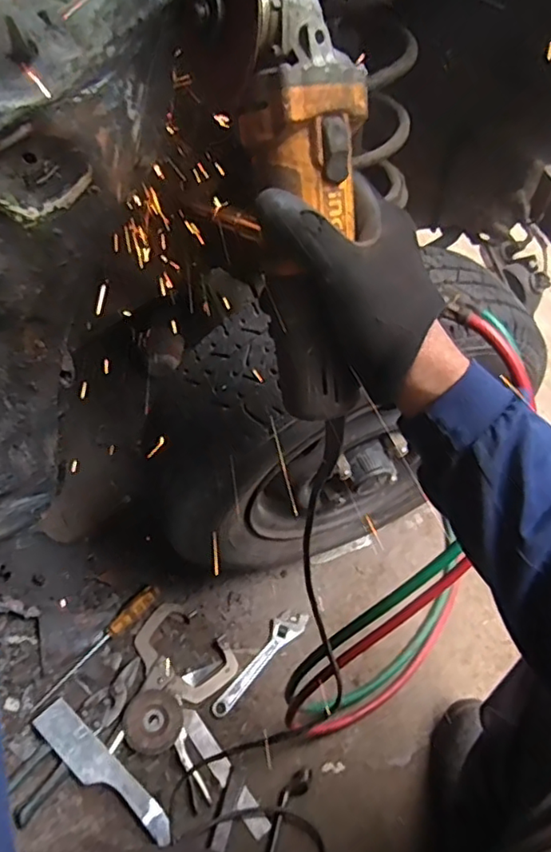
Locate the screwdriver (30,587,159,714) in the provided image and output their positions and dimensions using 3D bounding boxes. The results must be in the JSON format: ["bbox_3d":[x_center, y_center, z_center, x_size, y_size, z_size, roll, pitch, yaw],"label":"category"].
[{"bbox_3d":[-0.273,0.331,0.894,0.028,0.030,0.232,37,57,22],"label":"screwdriver"}]

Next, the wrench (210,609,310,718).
[{"bbox_3d":[-0.028,0.358,0.907,0.044,0.016,0.197,38,57,23],"label":"wrench"}]

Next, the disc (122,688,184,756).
[{"bbox_3d":[-0.173,0.414,0.828,0.080,0.018,0.083,3,51,-3],"label":"disc"}]

